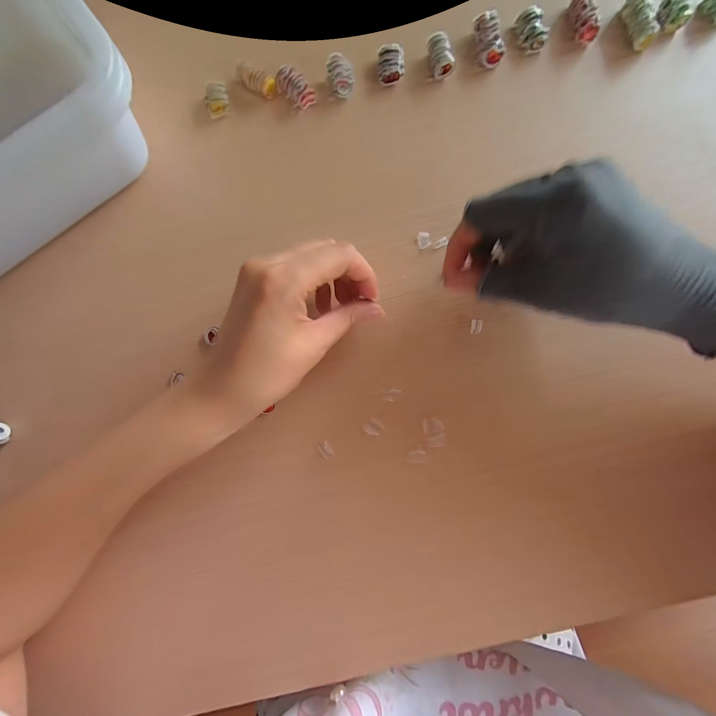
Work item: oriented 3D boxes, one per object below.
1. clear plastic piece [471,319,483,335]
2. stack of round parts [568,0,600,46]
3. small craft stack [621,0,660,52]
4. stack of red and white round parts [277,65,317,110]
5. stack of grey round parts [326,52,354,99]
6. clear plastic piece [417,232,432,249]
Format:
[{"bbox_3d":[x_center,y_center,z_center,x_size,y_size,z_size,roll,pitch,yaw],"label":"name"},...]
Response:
[{"bbox_3d":[0.085,-0.022,0.225,0.007,0.004,0.010,5,84,3],"label":"clear plastic piece"},{"bbox_3d":[0.173,-0.263,0.244,0.014,0.016,0.034,-9,83,2],"label":"stack of round parts"},{"bbox_3d":[0.215,-0.261,0.242,0.013,0.017,0.043,-13,83,1],"label":"small craft stack"},{"bbox_3d":[-0.051,-0.216,0.252,0.034,0.011,0.016,42,87,6],"label":"stack of red and white round parts"},{"bbox_3d":[-0.013,-0.224,0.251,0.018,0.012,0.029,-19,83,1],"label":"stack of grey round parts"},{"bbox_3d":[0.050,-0.090,0.238,0.009,0.004,0.013,-15,83,1],"label":"clear plastic piece"}]

